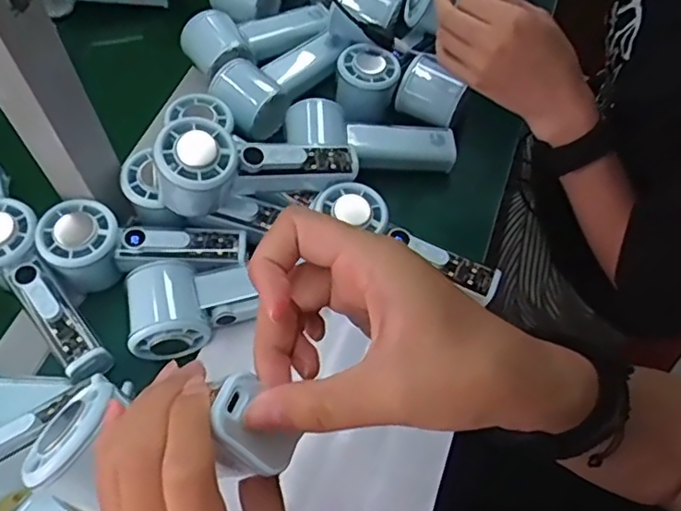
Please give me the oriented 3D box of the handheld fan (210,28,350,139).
[{"bbox_3d":[-0.056,-0.174,0.568,0.081,0.047,0.154,41,67,20],"label":"handheld fan"}]

